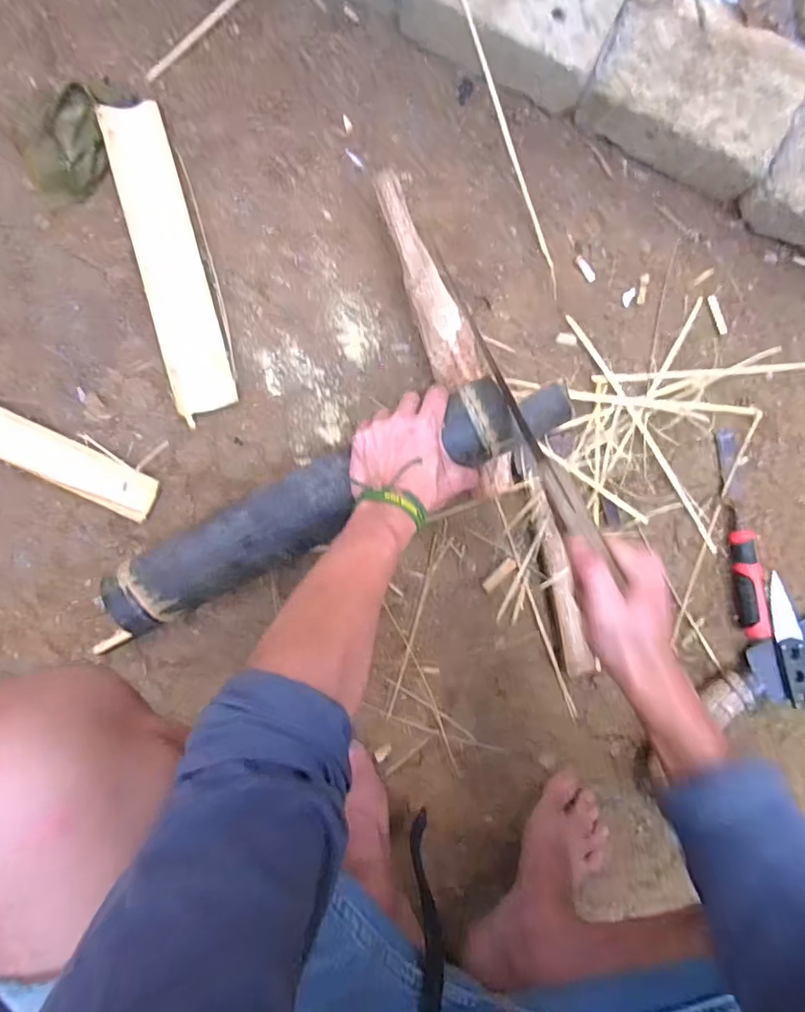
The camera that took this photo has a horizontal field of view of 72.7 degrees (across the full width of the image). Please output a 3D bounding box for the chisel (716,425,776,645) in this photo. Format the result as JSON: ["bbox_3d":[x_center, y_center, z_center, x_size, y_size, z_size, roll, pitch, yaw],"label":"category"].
[{"bbox_3d":[0.397,0.032,0.632,0.033,0.023,0.241,-8,92,-2],"label":"chisel"}]

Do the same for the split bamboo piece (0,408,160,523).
[{"bbox_3d":[-0.456,-0.088,0.597,0.389,0.016,0.050,26,90,-3],"label":"split bamboo piece"}]

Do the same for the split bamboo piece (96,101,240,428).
[{"bbox_3d":[-0.257,-0.272,0.604,0.067,0.016,0.340,-15,92,-2],"label":"split bamboo piece"}]

